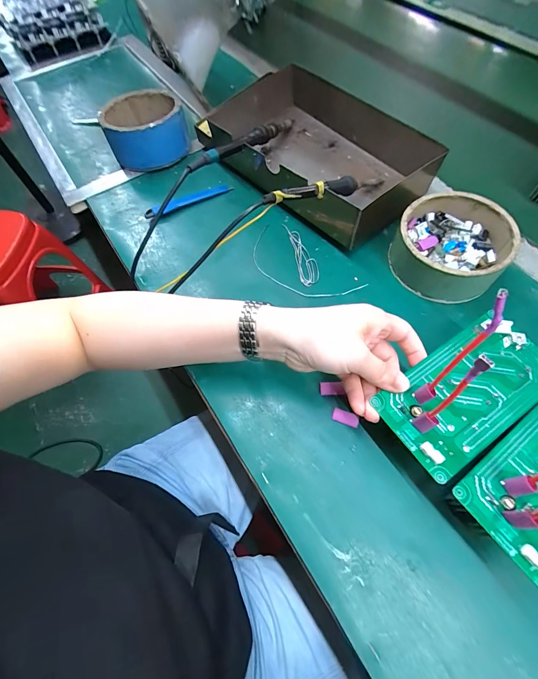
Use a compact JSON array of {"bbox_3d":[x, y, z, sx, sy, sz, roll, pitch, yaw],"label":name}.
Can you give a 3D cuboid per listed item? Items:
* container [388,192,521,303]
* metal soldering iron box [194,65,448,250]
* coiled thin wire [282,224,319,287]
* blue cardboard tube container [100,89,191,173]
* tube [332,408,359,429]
[{"bbox_3d":[0.209,-0.109,0.375,0.118,0.052,0.119,-2,63,3],"label":"container"},{"bbox_3d":[0.071,-0.272,0.458,0.199,0.076,0.327,-39,67,-15],"label":"metal soldering iron box"},{"bbox_3d":[0.044,-0.110,0.413,0.028,0.009,0.101,-12,63,-2],"label":"coiled thin wire"},{"bbox_3d":[-0.195,-0.336,0.514,0.124,0.065,0.143,-20,63,-7],"label":"blue cardboard tube container"},{"bbox_3d":[0.075,0.076,0.313,0.025,0.004,0.013,17,65,12],"label":"tube"}]

